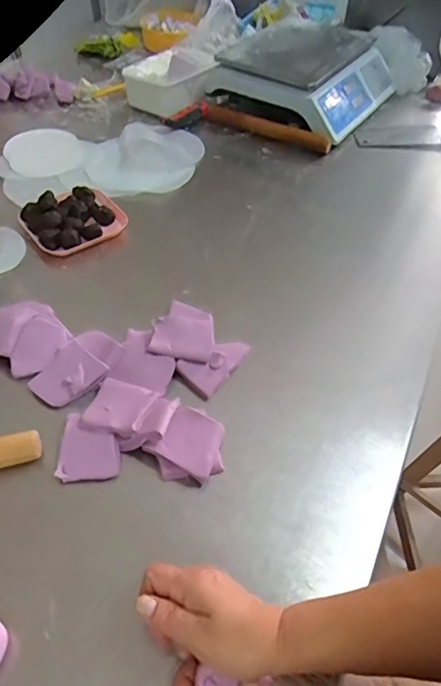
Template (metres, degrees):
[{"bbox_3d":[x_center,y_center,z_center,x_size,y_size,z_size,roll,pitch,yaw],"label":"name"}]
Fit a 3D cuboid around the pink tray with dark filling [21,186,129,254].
[{"bbox_3d":[-0.239,-0.204,0.785,0.148,0.042,0.118,-30,56,-24],"label":"pink tray with dark filling"}]

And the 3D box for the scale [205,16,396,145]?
[{"bbox_3d":[0.198,-0.612,1.105,0.322,0.113,0.380,27,54,20],"label":"scale"}]

